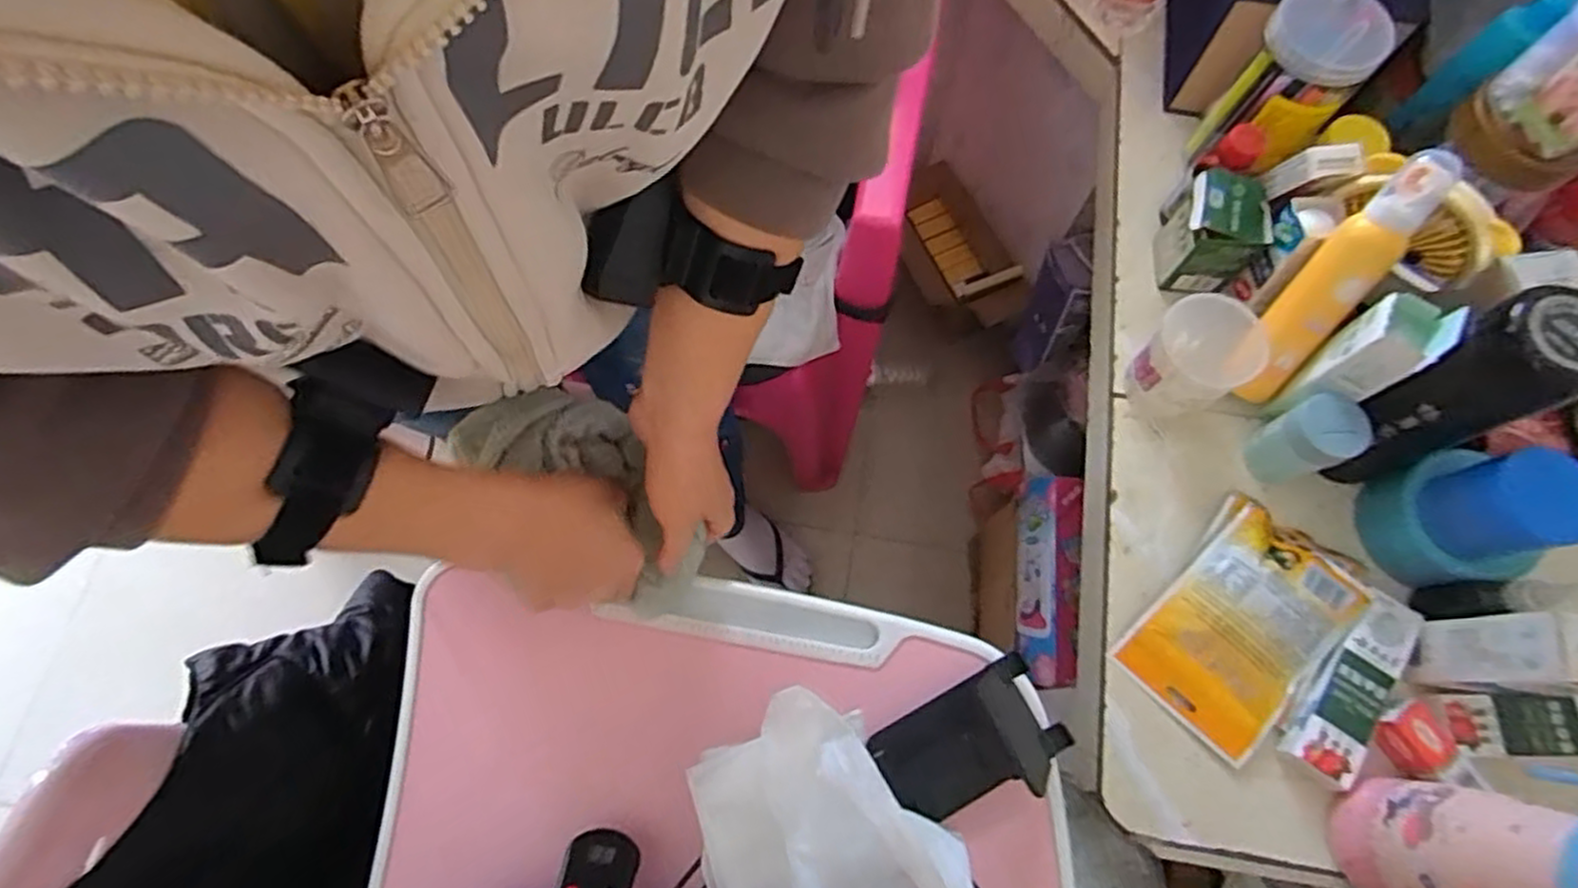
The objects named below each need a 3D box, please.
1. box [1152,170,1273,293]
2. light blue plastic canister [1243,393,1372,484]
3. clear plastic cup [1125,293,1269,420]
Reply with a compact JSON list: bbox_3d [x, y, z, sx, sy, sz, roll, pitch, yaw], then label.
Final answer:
[{"bbox_3d":[0.353,-0.171,0.624,0.063,0.086,0.066,14,71,5],"label":"box"},{"bbox_3d":[0.389,-0.001,0.567,0.051,0.075,0.049,0,71,0],"label":"light blue plastic canister"},{"bbox_3d":[0.319,-0.068,0.596,0.082,0.075,0.079,0,71,0],"label":"clear plastic cup"}]

